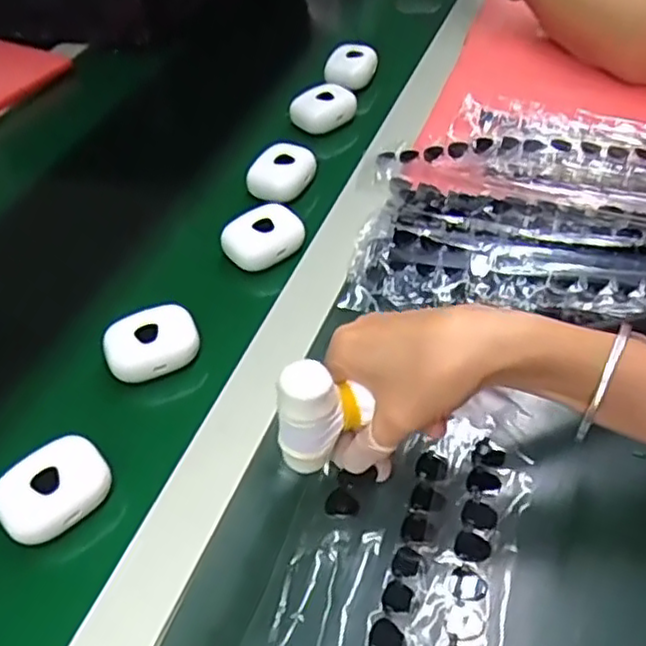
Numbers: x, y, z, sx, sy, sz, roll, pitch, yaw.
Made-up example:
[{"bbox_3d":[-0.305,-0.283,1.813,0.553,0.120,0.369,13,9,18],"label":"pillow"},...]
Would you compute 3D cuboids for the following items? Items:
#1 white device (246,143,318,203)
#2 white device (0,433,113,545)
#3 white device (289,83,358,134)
[{"bbox_3d":[-0.034,-0.124,0.556,0.040,0.026,0.050,25,55,27],"label":"white device"},{"bbox_3d":[-0.149,0.089,0.373,0.059,0.018,0.045,-36,53,-24],"label":"white device"},{"bbox_3d":[0.001,-0.196,0.620,0.060,0.035,0.025,-11,47,-4],"label":"white device"}]

